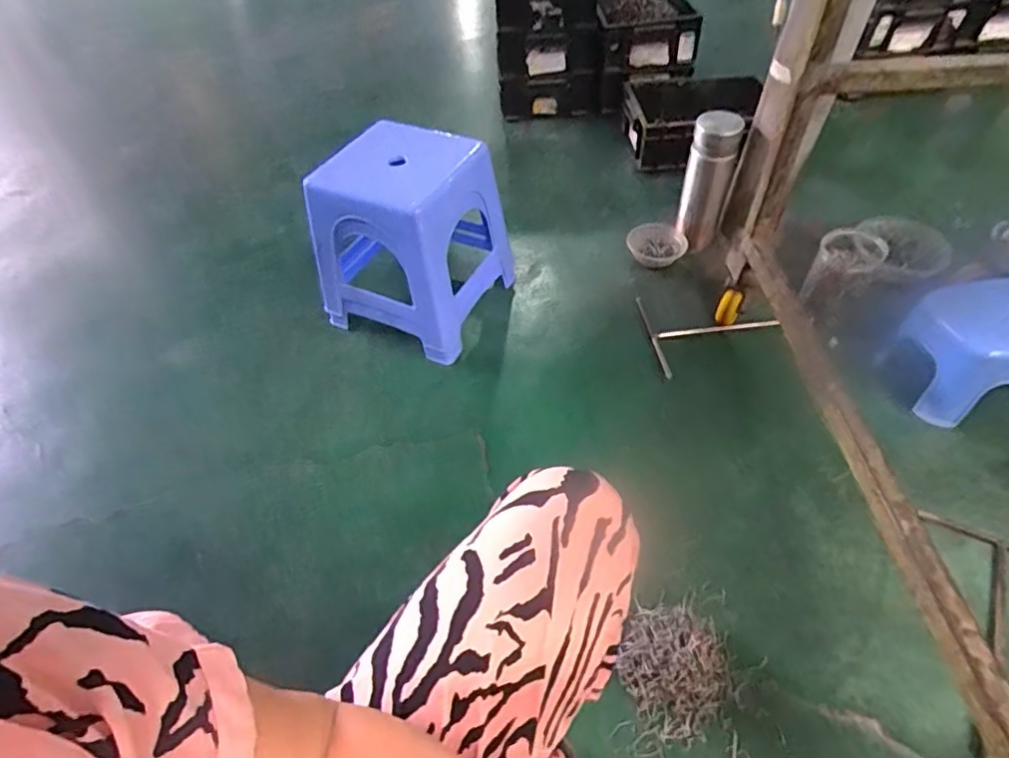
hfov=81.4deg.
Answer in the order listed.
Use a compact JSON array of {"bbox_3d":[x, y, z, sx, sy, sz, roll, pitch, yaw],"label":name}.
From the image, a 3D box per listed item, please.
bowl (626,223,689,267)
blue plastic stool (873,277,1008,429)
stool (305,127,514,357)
[{"bbox_3d":[0.301,-0.263,1.147,0.102,0.037,0.099,-2,50,2],"label":"bowl"},{"bbox_3d":[0.737,-0.047,0.890,0.241,0.128,0.169,-8,50,-3],"label":"blue plastic stool"},{"bbox_3d":[-0.159,-0.245,0.992,0.247,0.293,0.269,22,55,21],"label":"stool"}]

